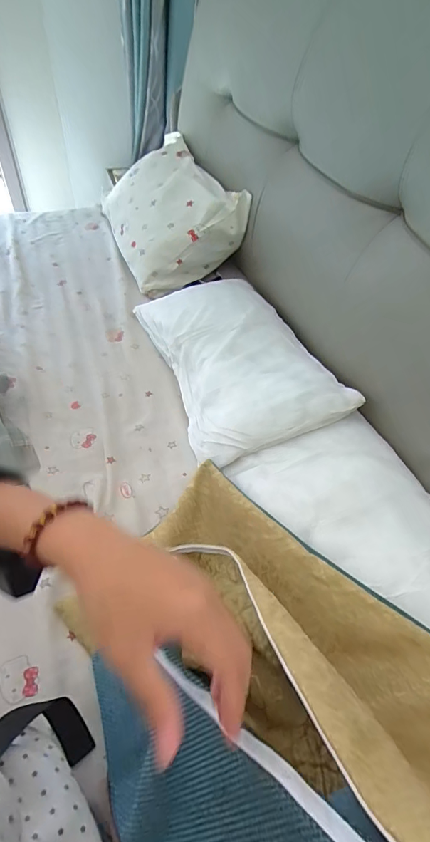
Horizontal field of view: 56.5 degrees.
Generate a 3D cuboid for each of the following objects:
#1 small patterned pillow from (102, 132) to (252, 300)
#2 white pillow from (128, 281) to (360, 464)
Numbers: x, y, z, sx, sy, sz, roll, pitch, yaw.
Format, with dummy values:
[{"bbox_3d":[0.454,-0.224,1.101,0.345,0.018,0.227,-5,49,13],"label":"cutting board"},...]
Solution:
[{"bbox_3d":[-0.145,-0.636,1.175,0.352,0.150,0.550,-26,59,6],"label":"small patterned pillow"},{"bbox_3d":[0.033,-0.153,0.856,0.292,0.137,0.519,-14,55,-16],"label":"white pillow"}]

